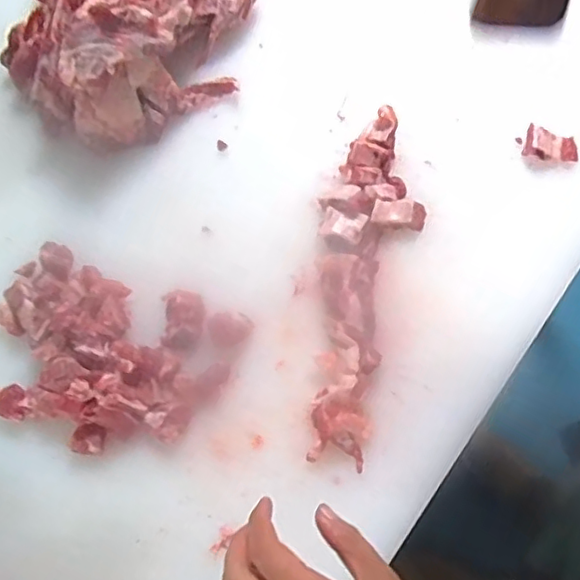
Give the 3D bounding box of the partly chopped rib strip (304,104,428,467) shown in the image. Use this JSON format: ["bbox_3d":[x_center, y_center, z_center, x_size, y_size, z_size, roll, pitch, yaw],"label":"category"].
[{"bbox_3d":[0.067,-0.014,0.553,0.084,0.033,0.326,8,70,5],"label":"partly chopped rib strip"}]

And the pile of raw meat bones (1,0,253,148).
[{"bbox_3d":[-0.173,-0.302,0.627,0.269,0.119,0.245,-1,70,2],"label":"pile of raw meat bones"}]

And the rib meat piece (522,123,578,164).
[{"bbox_3d":[0.260,-0.142,0.594,0.053,0.020,0.031,21,72,9],"label":"rib meat piece"}]

